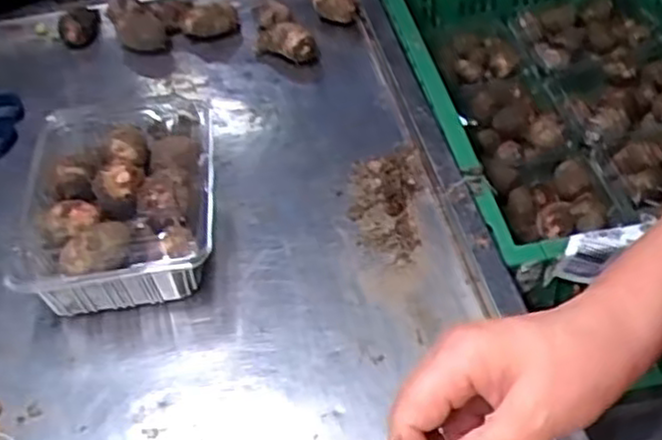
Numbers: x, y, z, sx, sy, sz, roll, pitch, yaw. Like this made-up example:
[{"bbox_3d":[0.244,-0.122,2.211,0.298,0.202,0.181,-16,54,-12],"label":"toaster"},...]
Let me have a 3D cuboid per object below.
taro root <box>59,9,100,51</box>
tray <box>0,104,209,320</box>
[{"bbox_3d":[-0.250,-0.192,0.747,0.040,0.030,0.034,-21,47,-14],"label":"taro root"},{"bbox_3d":[-0.151,-0.017,0.549,0.133,0.073,0.181,-7,45,0],"label":"tray"}]

